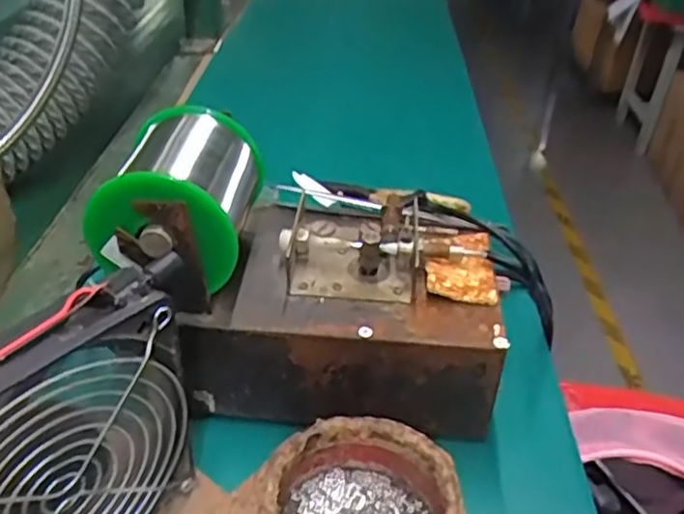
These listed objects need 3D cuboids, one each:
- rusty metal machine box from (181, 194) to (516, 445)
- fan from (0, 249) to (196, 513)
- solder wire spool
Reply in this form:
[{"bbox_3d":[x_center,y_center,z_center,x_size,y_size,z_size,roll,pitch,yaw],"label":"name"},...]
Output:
[{"bbox_3d":[0.005,0.027,0.368,0.154,0.085,0.110,5,36,3],"label":"rusty metal machine box"},{"bbox_3d":[-0.109,0.080,0.251,0.026,0.130,0.122,28,43,30],"label":"fan"},{"bbox_3d":[-0.076,-0.026,0.331,0.069,0.072,0.087,4,36,2],"label":"solder wire spool"}]

